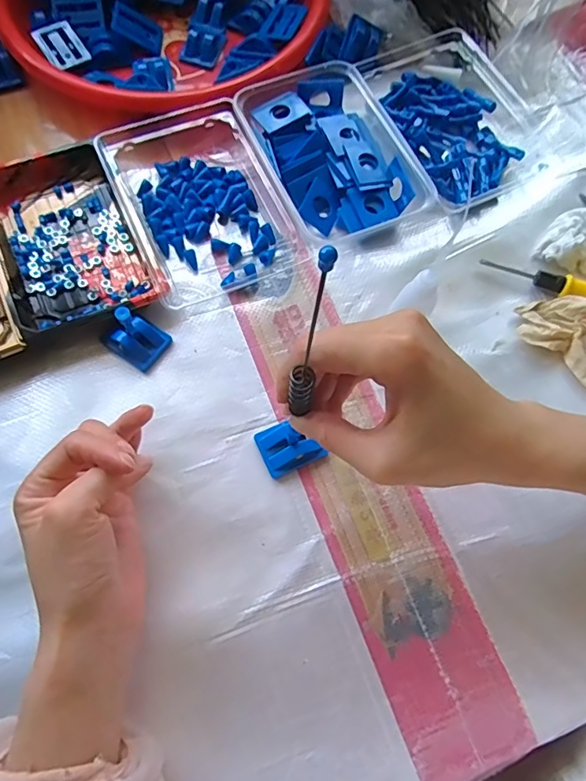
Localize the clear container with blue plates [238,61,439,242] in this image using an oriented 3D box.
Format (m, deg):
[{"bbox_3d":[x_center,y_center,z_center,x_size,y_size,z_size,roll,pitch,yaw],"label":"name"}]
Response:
[{"bbox_3d":[0.029,-0.196,0.422,0.112,0.035,0.153,-24,73,-10],"label":"clear container with blue plates"}]

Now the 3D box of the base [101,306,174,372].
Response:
[{"bbox_3d":[-0.117,-0.043,0.363,0.043,0.045,0.033,31,72,9],"label":"base"}]

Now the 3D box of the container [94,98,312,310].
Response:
[{"bbox_3d":[-0.078,-0.160,0.409,0.114,0.033,0.173,-25,73,-10],"label":"container"}]

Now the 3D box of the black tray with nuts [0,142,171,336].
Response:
[{"bbox_3d":[-0.179,-0.121,0.396,0.104,0.022,0.171,-26,73,-11],"label":"black tray with nuts"}]

